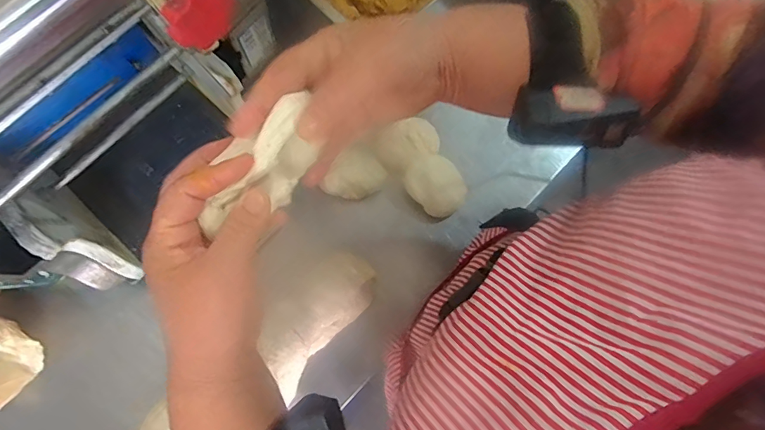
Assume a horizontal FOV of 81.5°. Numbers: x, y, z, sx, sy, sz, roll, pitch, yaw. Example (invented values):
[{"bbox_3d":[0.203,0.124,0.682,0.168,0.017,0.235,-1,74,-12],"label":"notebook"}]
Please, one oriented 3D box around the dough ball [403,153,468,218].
[{"bbox_3d":[0.068,-0.035,0.554,0.064,0.042,0.073,-33,78,-8],"label":"dough ball"}]

